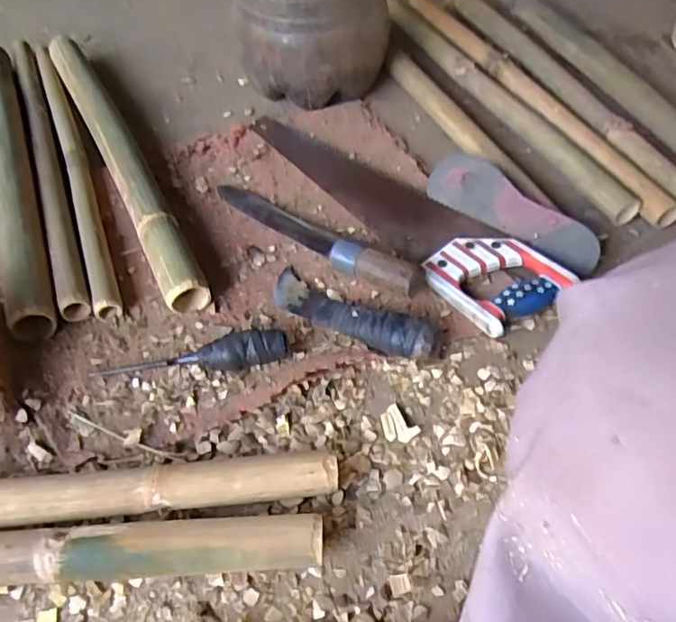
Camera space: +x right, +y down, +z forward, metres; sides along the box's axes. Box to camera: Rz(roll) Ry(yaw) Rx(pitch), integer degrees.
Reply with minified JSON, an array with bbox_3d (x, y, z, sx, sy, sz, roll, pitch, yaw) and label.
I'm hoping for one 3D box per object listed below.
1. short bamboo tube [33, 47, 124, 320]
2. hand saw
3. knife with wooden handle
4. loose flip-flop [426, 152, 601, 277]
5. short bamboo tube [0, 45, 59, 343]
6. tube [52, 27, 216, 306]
[{"bbox_3d":[-0.383,-0.230,0.869,0.034,0.027,0.671,-18,52,-16],"label":"short bamboo tube"},{"bbox_3d":[0.064,-0.152,0.802,0.117,0.037,0.512,-31,56,-25],"label":"hand saw"},{"bbox_3d":[-0.033,-0.102,0.747,0.322,0.047,0.042,33,56,25],"label":"knife with wooden handle"},{"bbox_3d":[0.218,-0.126,0.764,0.235,0.026,0.076,39,85,25],"label":"loose flip-flop"},{"bbox_3d":[-0.454,-0.212,0.839,0.061,0.057,0.653,-18,52,-16],"label":"short bamboo tube"},{"bbox_3d":[-0.318,-0.237,0.859,0.050,0.057,0.664,-22,53,-19],"label":"tube"}]

